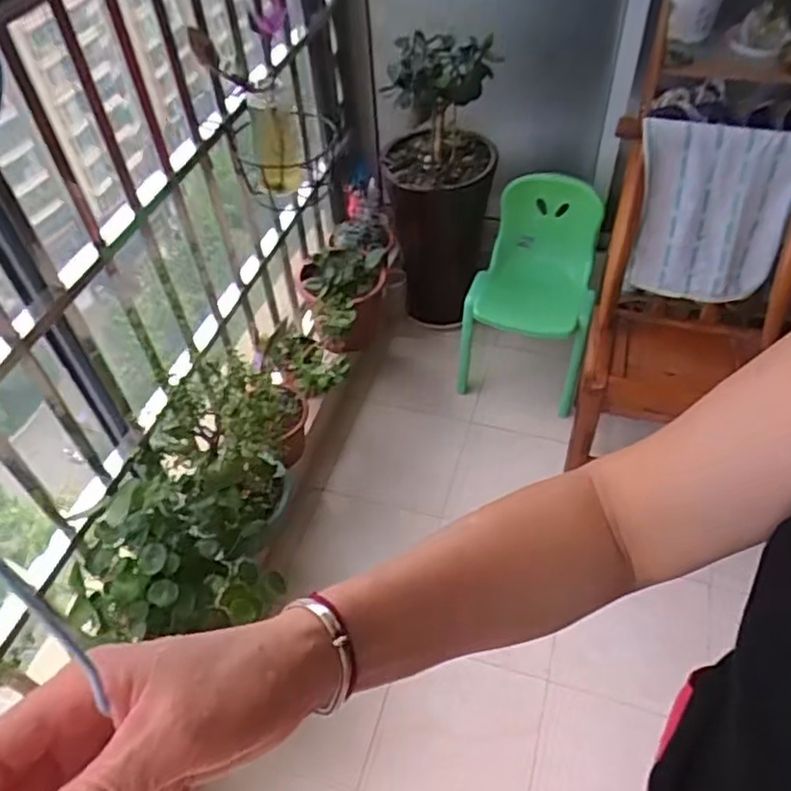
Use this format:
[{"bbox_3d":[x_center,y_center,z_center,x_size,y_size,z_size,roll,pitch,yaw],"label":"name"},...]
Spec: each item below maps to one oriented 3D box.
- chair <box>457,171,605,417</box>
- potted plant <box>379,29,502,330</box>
[{"bbox_3d":[0.361,-0.277,1.746,0.320,0.456,0.417,12,51,13],"label":"chair"},{"bbox_3d":[0.109,-0.488,1.764,0.281,0.764,0.251,0,49,3],"label":"potted plant"}]

